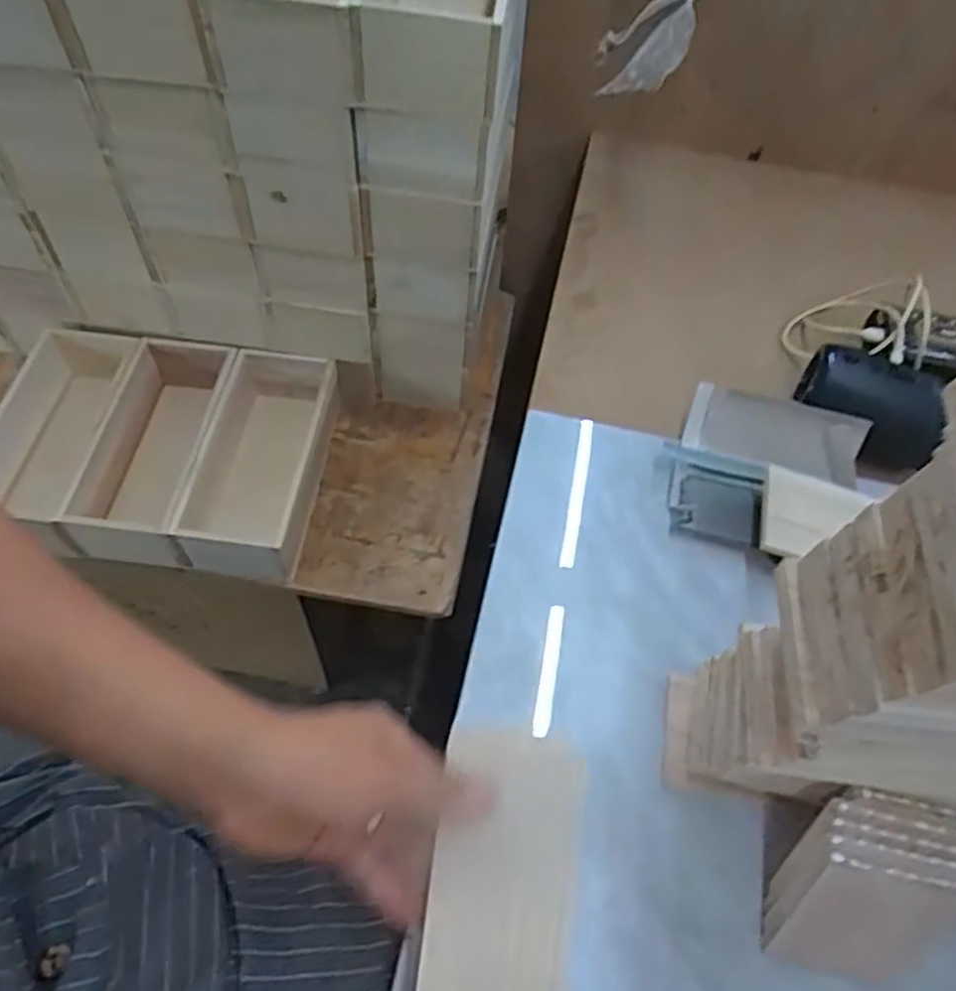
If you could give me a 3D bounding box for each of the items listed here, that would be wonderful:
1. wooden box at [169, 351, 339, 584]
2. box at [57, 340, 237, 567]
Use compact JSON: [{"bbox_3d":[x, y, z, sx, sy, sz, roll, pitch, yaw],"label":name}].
[{"bbox_3d":[-0.238,-0.039,0.821,0.124,0.094,0.245,10,58,3],"label":"wooden box"},{"bbox_3d":[-0.352,-0.056,0.822,0.120,0.094,0.246,10,58,3],"label":"box"}]

